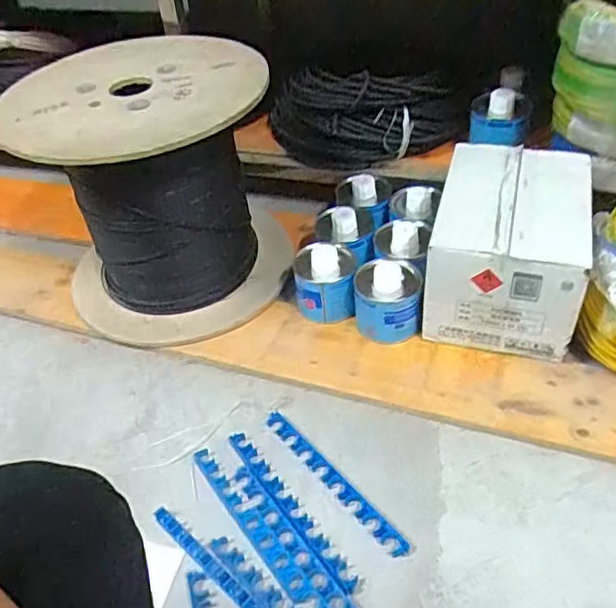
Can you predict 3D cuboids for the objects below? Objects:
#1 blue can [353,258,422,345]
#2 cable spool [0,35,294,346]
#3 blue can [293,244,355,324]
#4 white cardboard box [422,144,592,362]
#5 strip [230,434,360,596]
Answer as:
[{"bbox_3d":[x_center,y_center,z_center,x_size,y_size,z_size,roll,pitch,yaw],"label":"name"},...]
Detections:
[{"bbox_3d":[0.116,-0.007,0.911,0.090,0.103,0.087,-3,44,3],"label":"blue can"},{"bbox_3d":[-0.233,-0.173,0.960,0.350,0.361,0.327,-3,44,3],"label":"cable spool"},{"bbox_3d":[0.025,-0.034,0.954,0.091,0.097,0.100,-4,44,2],"label":"blue can"},{"bbox_3d":[0.298,-0.086,0.912,0.195,0.191,0.274,9,45,16],"label":"white cardboard box"},{"bbox_3d":[-0.024,0.247,0.745,0.024,0.008,0.253,-29,49,-22],"label":"strip"}]

